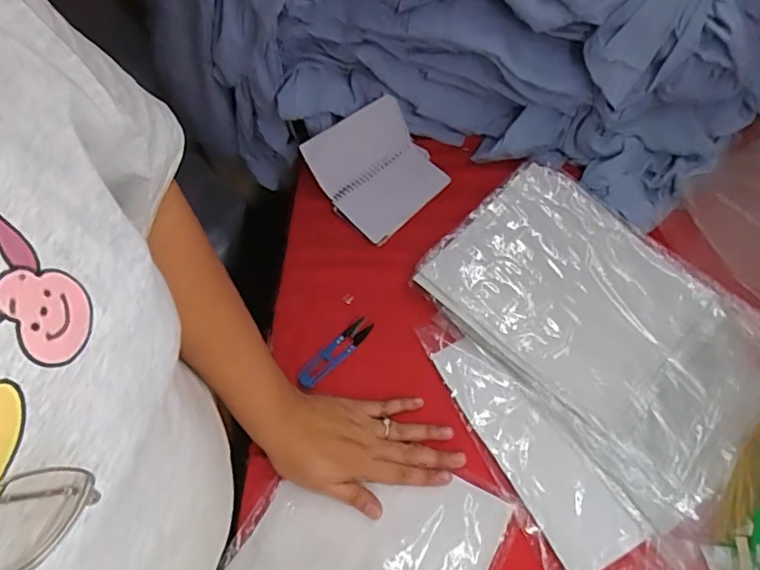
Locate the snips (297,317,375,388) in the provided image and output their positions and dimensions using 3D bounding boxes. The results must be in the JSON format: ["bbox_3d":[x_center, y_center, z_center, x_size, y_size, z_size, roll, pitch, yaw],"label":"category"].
[{"bbox_3d":[-0.050,0.076,0.620,0.102,0.005,0.026,-41,68,-18],"label":"snips"}]

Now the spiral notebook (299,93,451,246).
[{"bbox_3d":[-0.006,-0.145,0.697,0.138,0.023,0.148,-43,95,-14],"label":"spiral notebook"}]

